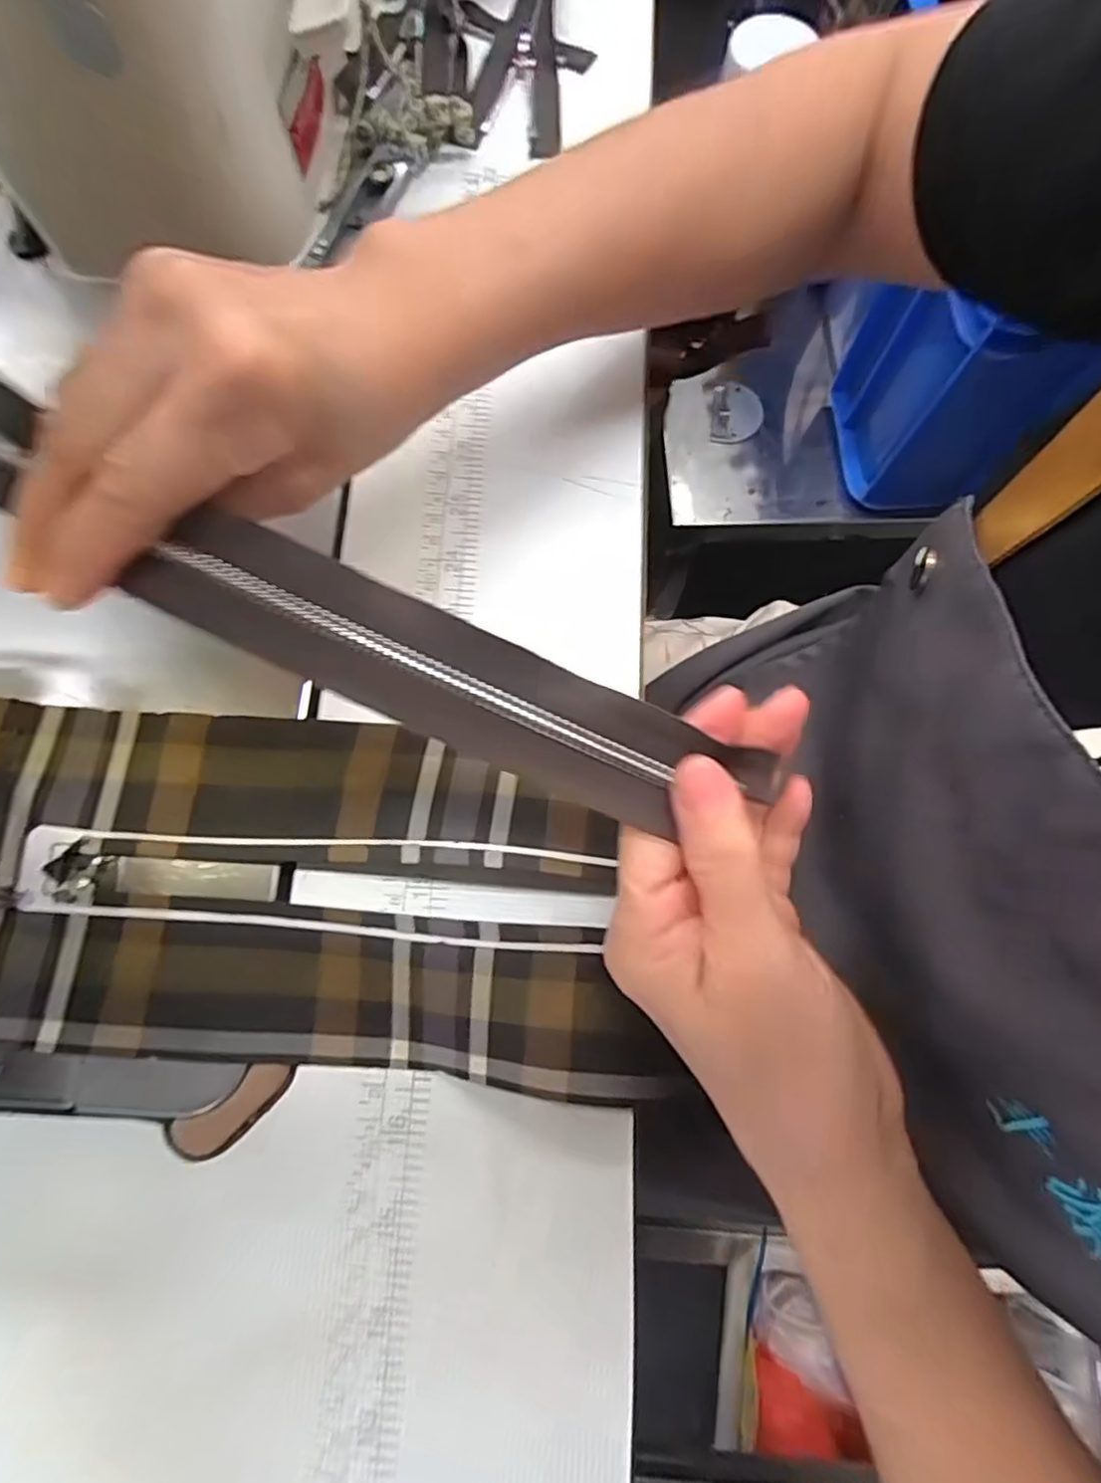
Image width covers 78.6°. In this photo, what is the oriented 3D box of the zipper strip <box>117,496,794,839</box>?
[{"bbox_3d":[-0.023,-0.014,0.180,0.171,0.011,0.031,23,76,-4],"label":"zipper strip"}]

